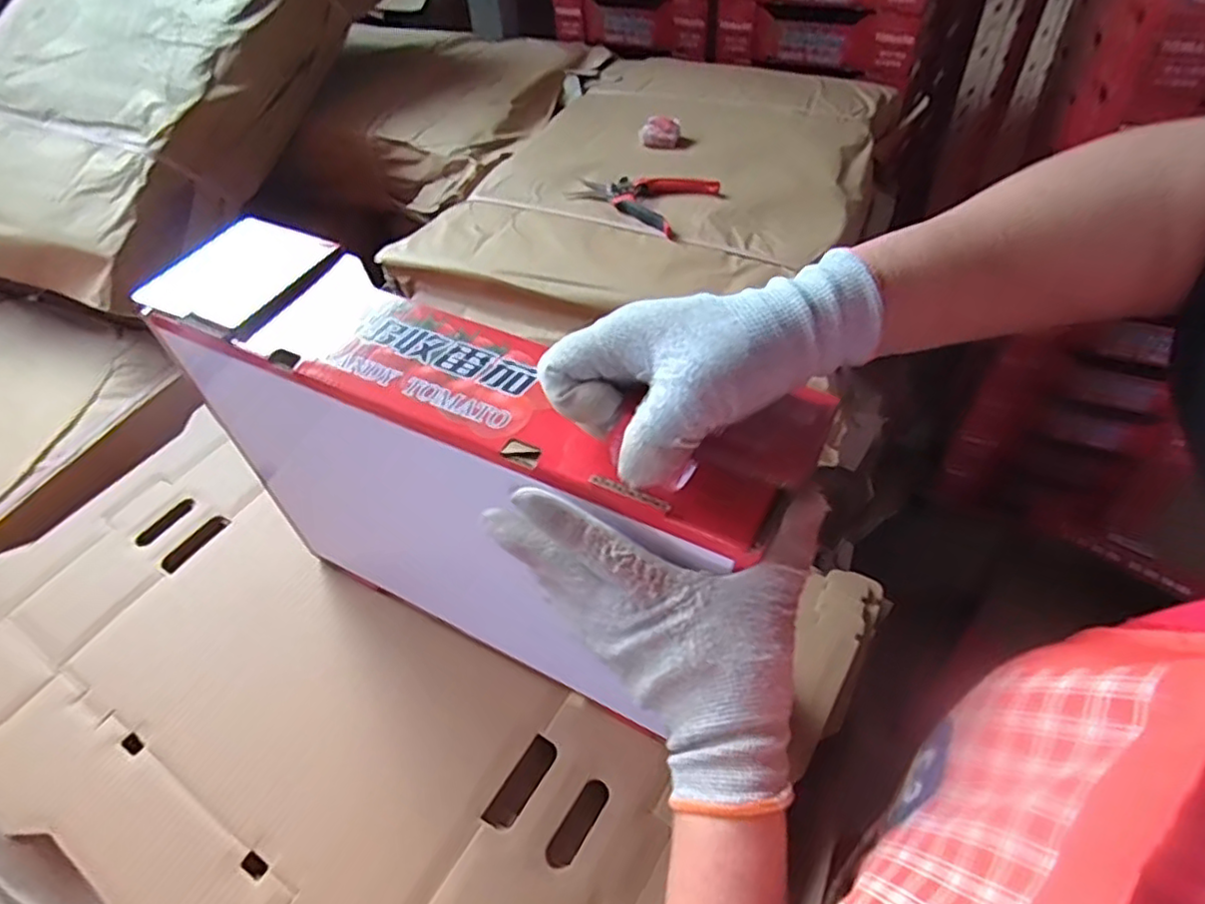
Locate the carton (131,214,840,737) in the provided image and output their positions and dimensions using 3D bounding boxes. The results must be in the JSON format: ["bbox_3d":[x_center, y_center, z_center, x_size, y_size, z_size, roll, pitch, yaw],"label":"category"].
[{"bbox_3d":[-0.079,0.032,0.455,0.383,0.278,0.093,19,51,21],"label":"carton"}]

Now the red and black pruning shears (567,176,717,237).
[{"bbox_3d":[0.045,-0.326,0.834,0.171,0.024,0.103,30,55,28],"label":"red and black pruning shears"}]

